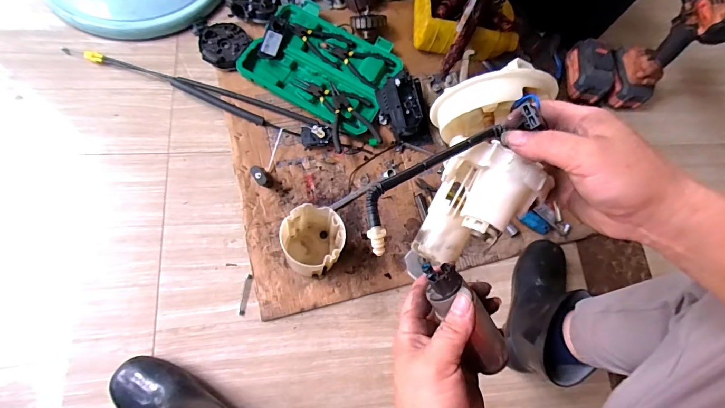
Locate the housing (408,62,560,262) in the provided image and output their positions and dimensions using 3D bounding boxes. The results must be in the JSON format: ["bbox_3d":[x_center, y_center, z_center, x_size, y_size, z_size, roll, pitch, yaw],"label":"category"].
[{"bbox_3d":[0.108,-0.033,0.342,0.092,0.085,0.176,10,73,2],"label":"housing"}]

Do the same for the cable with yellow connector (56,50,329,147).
[{"bbox_3d":[-0.333,-0.220,0.744,0.571,0.029,0.055,20,72,-1],"label":"cable with yellow connector"}]

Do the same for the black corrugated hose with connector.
[{"bbox_3d":[0.055,-0.020,0.297,0.142,0.019,0.041,-36,76,-13],"label":"black corrugated hose with connector"}]

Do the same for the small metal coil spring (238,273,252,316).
[{"bbox_3d":[-0.205,0.158,0.656,0.012,0.006,0.069,8,73,-5],"label":"small metal coil spring"}]

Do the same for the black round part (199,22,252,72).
[{"bbox_3d":[-0.290,-0.330,0.776,0.100,0.024,0.107,2,73,-7],"label":"black round part"}]

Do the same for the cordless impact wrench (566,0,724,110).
[{"bbox_3d":[0.585,-0.329,0.767,0.115,0.305,0.173,-9,70,-37],"label":"cordless impact wrench"}]

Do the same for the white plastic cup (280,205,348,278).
[{"bbox_3d":[-0.090,0.063,0.632,0.093,0.114,0.099,2,73,-7],"label":"white plastic cup"}]

